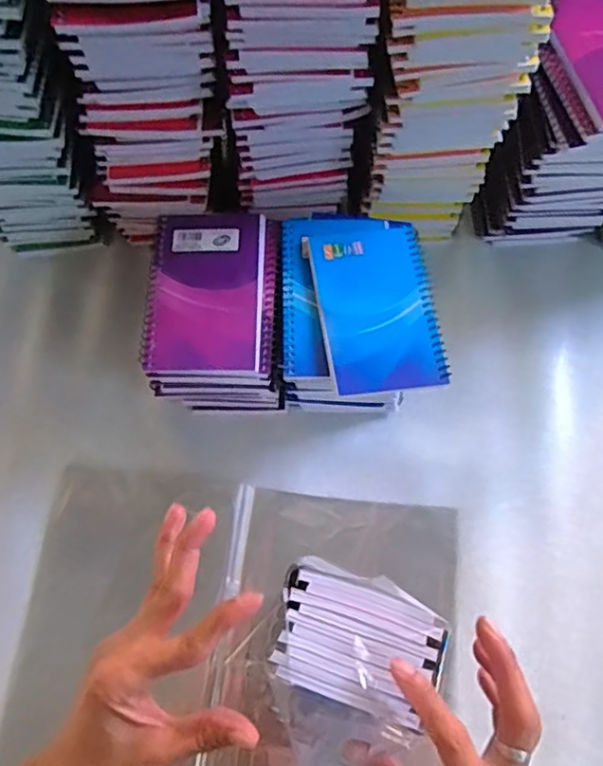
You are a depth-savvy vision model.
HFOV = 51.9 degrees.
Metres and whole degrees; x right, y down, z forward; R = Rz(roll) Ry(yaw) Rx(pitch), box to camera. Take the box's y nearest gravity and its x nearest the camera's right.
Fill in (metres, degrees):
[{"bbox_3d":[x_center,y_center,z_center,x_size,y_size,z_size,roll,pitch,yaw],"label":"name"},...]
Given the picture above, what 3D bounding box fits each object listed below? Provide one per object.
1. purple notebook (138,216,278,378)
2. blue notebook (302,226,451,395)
[{"bbox_3d":[-0.065,-0.068,0.460,0.094,0.013,0.128,1,71,2],"label":"purple notebook"},{"bbox_3d":[0.055,-0.057,0.454,0.084,0.009,0.133,-10,69,-4],"label":"blue notebook"}]

